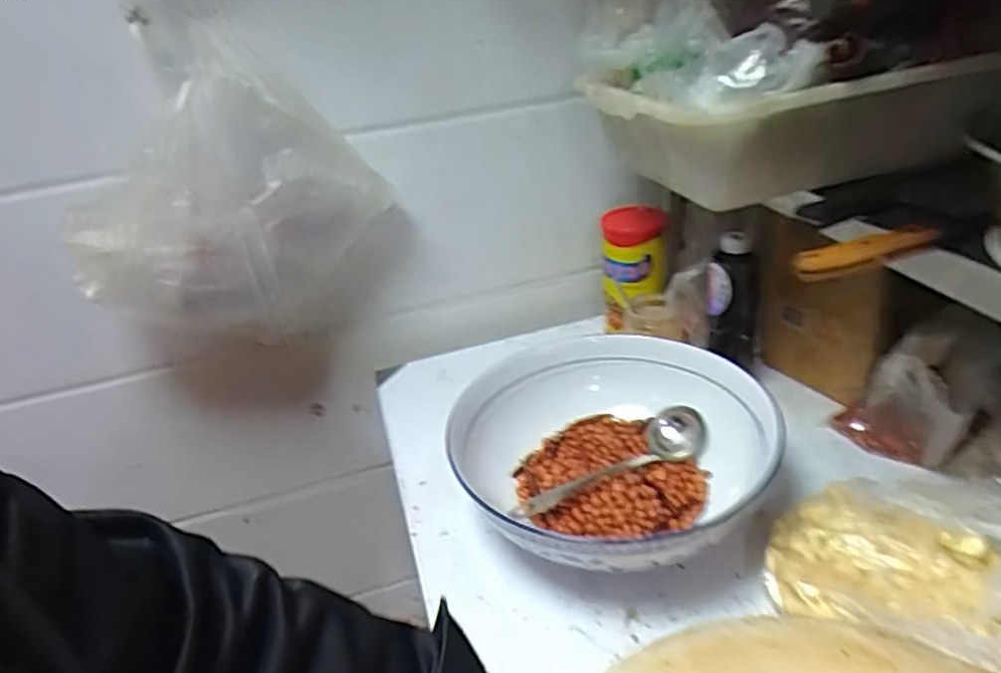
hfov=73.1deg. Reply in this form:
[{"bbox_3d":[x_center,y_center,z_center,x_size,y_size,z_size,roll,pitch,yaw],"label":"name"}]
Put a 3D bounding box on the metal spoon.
[{"bbox_3d":[0.126,0.139,0.773,0.232,0.038,0.071,-16,30,-15],"label":"metal spoon"}]

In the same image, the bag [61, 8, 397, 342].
[{"bbox_3d":[-0.359,-0.182,0.893,0.372,0.392,0.119,-17,31,-18],"label":"bag"}]

